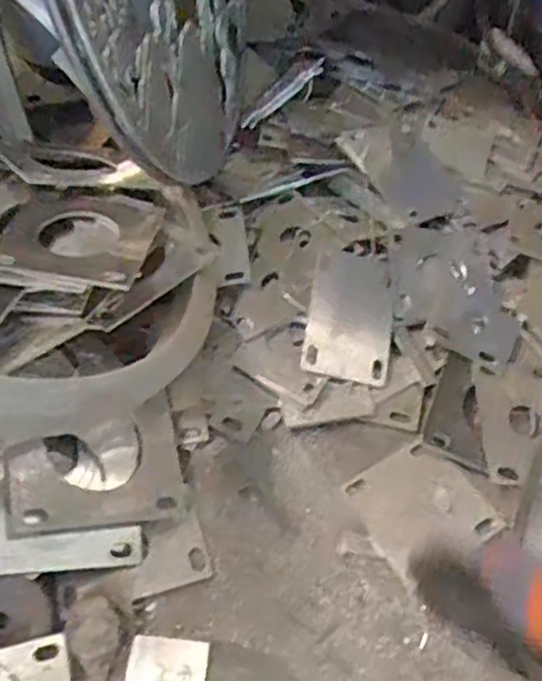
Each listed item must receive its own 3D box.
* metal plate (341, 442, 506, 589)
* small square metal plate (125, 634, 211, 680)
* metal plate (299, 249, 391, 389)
[{"bbox_3d":[0.152,0.165,0.713,0.118,0.007,0.116,-25,61,-18],"label":"metal plate"},{"bbox_3d":[-0.091,0.295,0.620,0.070,0.004,0.070,6,56,1],"label":"small square metal plate"},{"bbox_3d":[0.092,-0.029,0.814,0.095,0.012,0.157,12,67,-3],"label":"metal plate"}]

